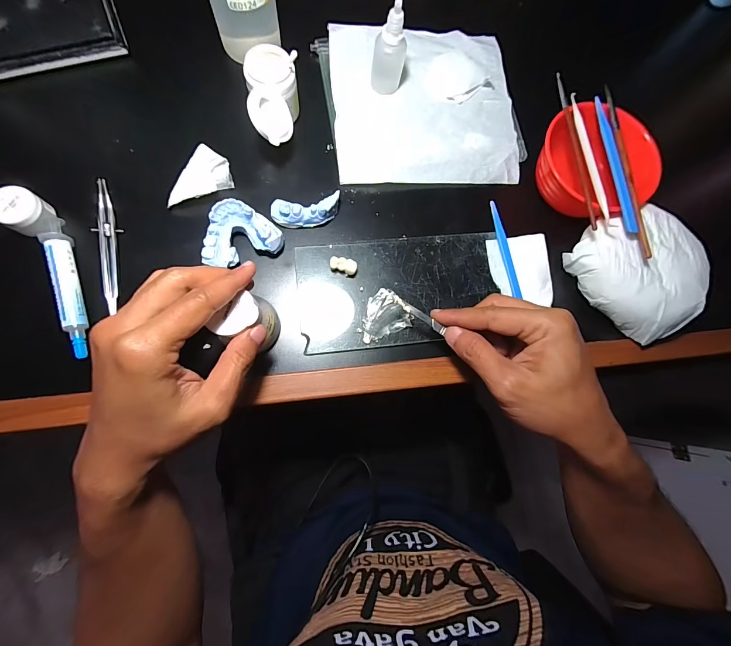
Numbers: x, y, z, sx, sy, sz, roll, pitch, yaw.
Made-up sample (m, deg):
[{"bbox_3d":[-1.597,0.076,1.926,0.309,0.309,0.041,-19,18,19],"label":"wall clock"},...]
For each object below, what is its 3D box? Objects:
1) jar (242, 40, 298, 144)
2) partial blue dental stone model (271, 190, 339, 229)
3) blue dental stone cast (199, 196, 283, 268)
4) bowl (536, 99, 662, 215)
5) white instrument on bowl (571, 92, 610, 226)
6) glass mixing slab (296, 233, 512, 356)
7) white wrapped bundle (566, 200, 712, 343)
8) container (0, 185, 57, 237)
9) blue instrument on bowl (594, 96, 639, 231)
[{"bbox_3d":[-0.082,-0.198,0.300,0.045,0.047,0.086,-4,81,-6],"label":"jar"},{"bbox_3d":[-0.054,-0.104,0.306,0.062,0.020,0.024,-12,84,-7],"label":"partial blue dental stone model"},{"bbox_3d":[-0.111,-0.079,0.289,0.066,0.028,0.049,-19,85,-7],"label":"blue dental stone cast"},{"bbox_3d":[0.221,-0.154,0.322,0.098,0.048,0.103,1,79,-7],"label":"bowl"},{"bbox_3d":[0.202,-0.152,0.298,0.009,0.010,0.130,-7,80,-8],"label":"white instrument on bowl"},{"bbox_3d":[0.037,-0.031,0.306,0.193,0.012,0.101,-6,83,-6],"label":"glass mixing slab"},{"bbox_3d":[0.259,-0.050,0.309,0.100,0.034,0.115,-36,87,-8],"label":"white wrapped bundle"},{"bbox_3d":[-0.280,-0.092,0.268,0.030,0.022,0.032,1,83,-5],"label":"container"},{"bbox_3d":[0.230,-0.147,0.303,0.010,0.005,0.136,-9,78,21],"label":"blue instrument on bowl"}]

